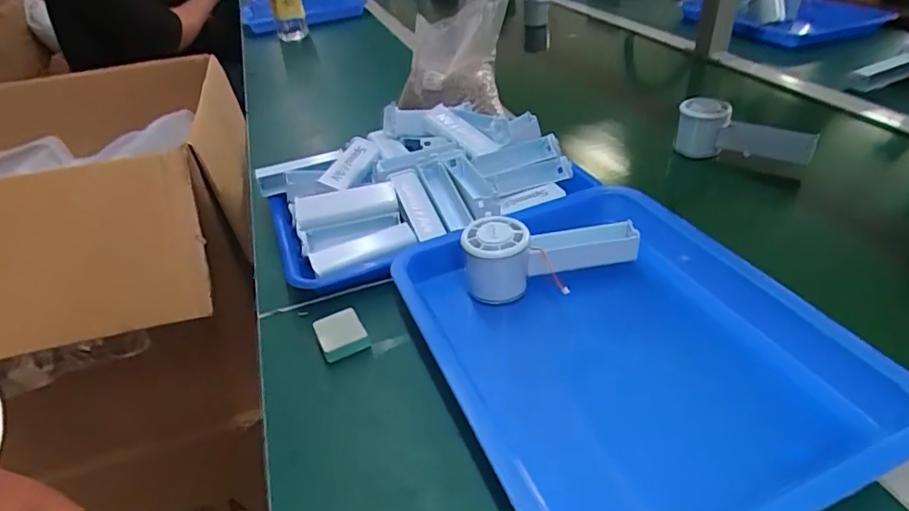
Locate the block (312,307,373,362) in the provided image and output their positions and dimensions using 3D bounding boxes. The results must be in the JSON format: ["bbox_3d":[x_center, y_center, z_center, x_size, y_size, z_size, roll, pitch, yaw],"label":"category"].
[{"bbox_3d":[-0.095,0.065,0.444,0.038,0.015,0.043,-20,39,-18],"label":"block"}]

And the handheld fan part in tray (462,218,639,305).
[{"bbox_3d":[0.082,-0.005,0.464,0.148,0.058,0.051,-11,37,-7],"label":"handheld fan part in tray"}]

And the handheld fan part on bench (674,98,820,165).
[{"bbox_3d":[0.342,-0.141,0.633,0.149,0.072,0.046,23,47,33],"label":"handheld fan part on bench"}]

